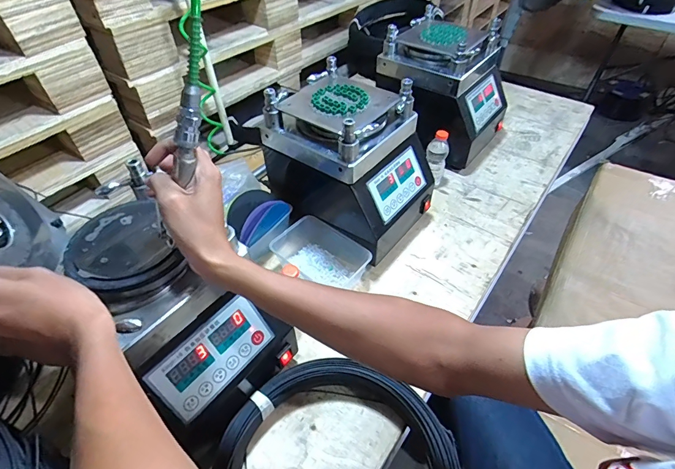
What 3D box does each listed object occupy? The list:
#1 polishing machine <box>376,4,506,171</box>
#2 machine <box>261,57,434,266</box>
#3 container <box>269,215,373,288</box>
[{"bbox_3d":[0.274,-0.366,0.973,0.245,0.284,0.281,-36,56,-28],"label":"polishing machine"},{"bbox_3d":[0.030,-0.137,0.769,0.274,0.283,0.224,32,55,27],"label":"machine"},{"bbox_3d":[-0.039,0.041,0.742,0.191,0.071,0.111,29,54,25],"label":"container"}]

